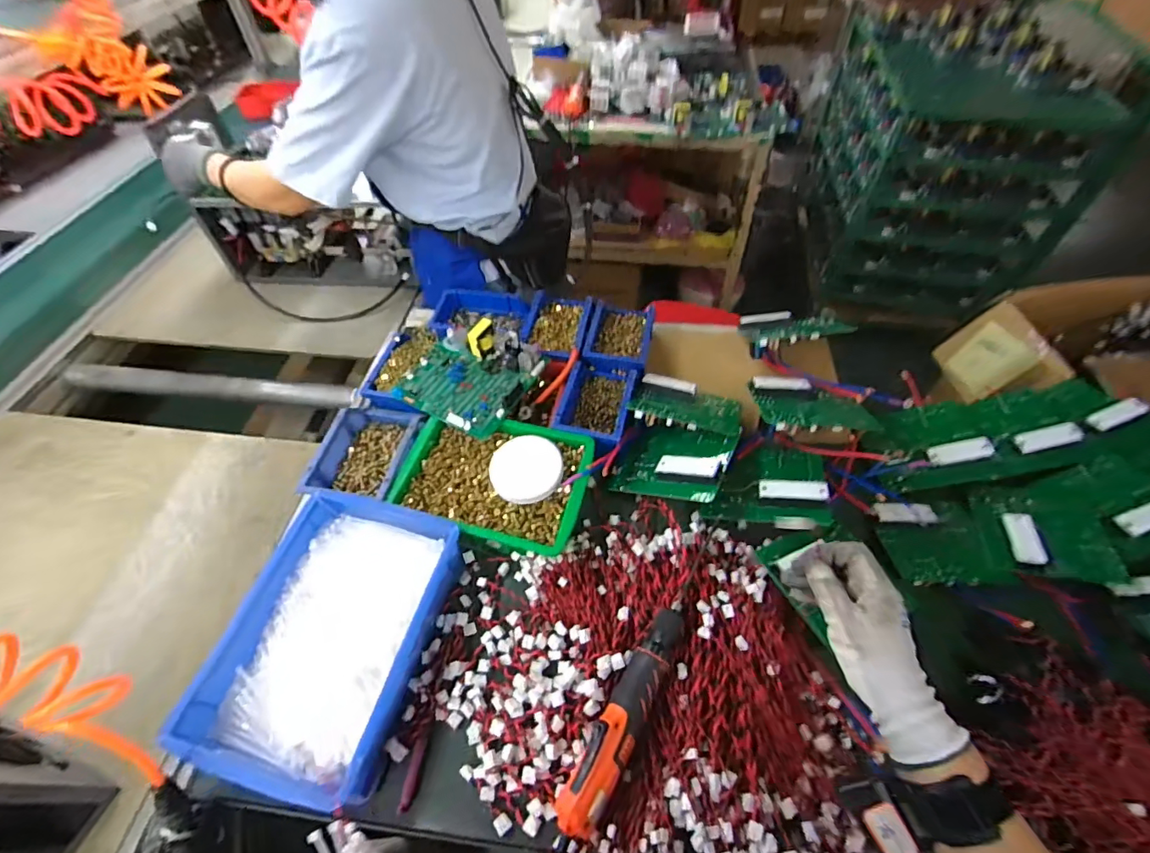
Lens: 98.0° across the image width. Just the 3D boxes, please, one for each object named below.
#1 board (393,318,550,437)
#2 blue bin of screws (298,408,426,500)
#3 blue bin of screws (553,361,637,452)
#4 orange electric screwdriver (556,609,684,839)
[{"bbox_3d":[-0.159,-0.087,0.759,0.181,0.048,0.177,22,57,17],"label":"board"},{"bbox_3d":[-0.289,0.034,0.711,0.128,0.046,0.168,5,54,5],"label":"blue bin of screws"},{"bbox_3d":[0.033,-0.029,0.765,0.100,0.069,0.165,12,55,10],"label":"blue bin of screws"},{"bbox_3d":[0.059,0.296,0.531,0.048,0.042,0.229,26,58,19],"label":"orange electric screwdriver"}]

